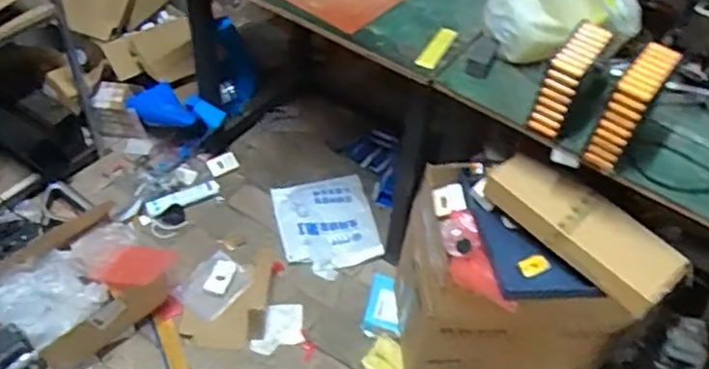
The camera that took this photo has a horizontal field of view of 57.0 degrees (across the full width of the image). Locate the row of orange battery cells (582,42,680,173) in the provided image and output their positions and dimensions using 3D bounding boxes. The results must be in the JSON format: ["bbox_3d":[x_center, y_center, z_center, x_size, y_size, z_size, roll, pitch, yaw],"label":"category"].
[{"bbox_3d":[0.481,-0.127,1.141,0.054,0.189,0.159,33,54,22],"label":"row of orange battery cells"}]

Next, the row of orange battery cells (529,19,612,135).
[{"bbox_3d":[0.395,-0.191,1.207,0.060,0.167,0.164,28,52,19],"label":"row of orange battery cells"}]

